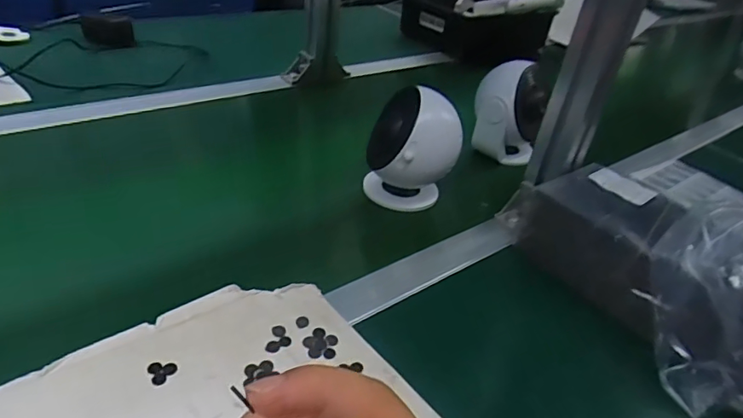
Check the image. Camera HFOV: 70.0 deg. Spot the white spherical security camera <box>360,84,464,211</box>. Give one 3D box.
[{"bbox_3d":[0.045,-0.059,0.566,0.100,0.123,0.084,11,35,2],"label":"white spherical security camera"}]

